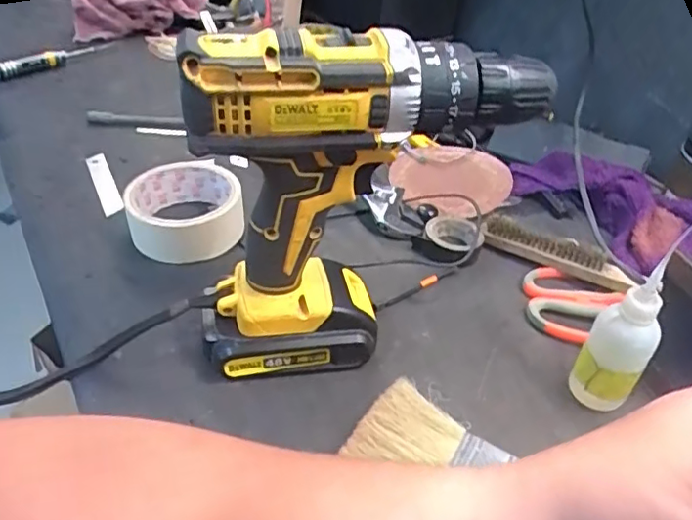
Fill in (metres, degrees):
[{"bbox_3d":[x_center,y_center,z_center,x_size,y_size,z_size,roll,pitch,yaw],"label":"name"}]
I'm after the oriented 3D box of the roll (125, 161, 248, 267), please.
[{"bbox_3d":[-0.129,-0.041,0.469,0.085,0.038,0.090,3,38,-2],"label":"roll"}]

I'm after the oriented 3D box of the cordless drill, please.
[{"bbox_3d":[0.006,-0.033,0.343,0.178,0.197,0.065,-12,41,-20],"label":"cordless drill"}]

